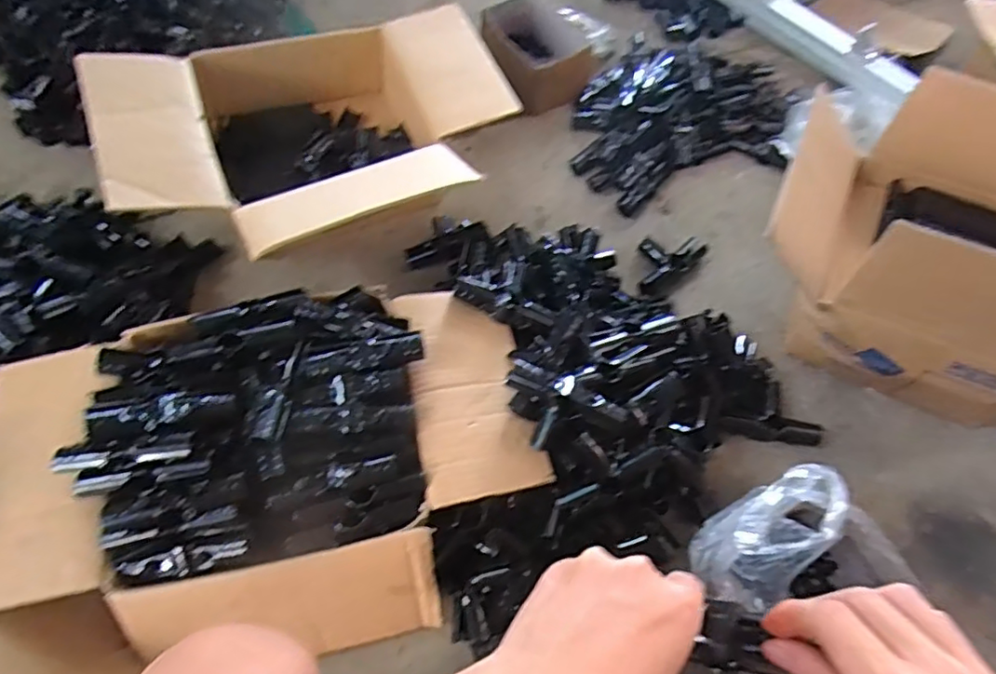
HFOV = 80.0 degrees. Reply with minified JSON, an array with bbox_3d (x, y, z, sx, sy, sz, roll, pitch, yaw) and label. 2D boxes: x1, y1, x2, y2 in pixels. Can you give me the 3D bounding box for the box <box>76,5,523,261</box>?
[{"bbox_3d":[-0.247,-0.277,0.877,0.557,0.208,0.412,-27,66,-17],"label":"box"}]

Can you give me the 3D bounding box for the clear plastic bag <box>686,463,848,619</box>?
[{"bbox_3d":[0.304,0.211,0.659,0.185,0.082,0.090,-35,69,-20],"label":"clear plastic bag"}]

